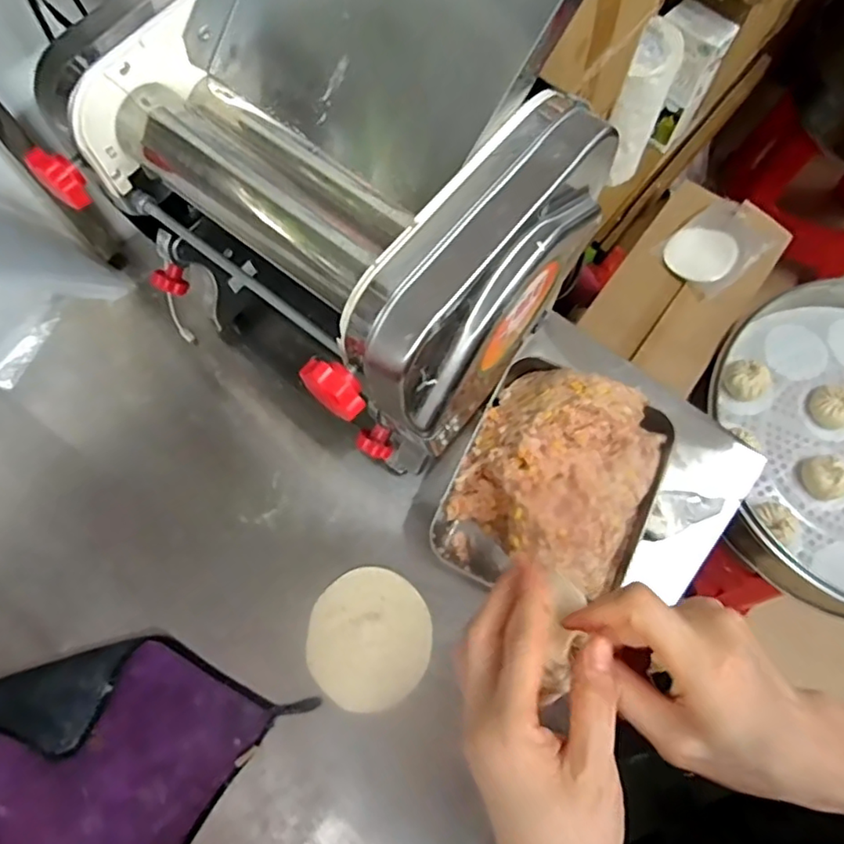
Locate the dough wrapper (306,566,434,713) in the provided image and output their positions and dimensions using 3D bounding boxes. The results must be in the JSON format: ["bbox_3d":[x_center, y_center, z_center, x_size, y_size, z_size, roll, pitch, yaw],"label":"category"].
[{"bbox_3d":[-0.054,0.222,0.613,0.127,0.007,0.129,0,75,0],"label":"dough wrapper"}]

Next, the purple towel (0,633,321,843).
[{"bbox_3d":[-0.332,0.331,0.575,0.272,0.021,0.286,31,75,10],"label":"purple towel"}]

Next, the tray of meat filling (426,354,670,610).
[{"bbox_3d":[0.140,0.062,0.620,0.192,0.089,0.239,26,74,9],"label":"tray of meat filling"}]

